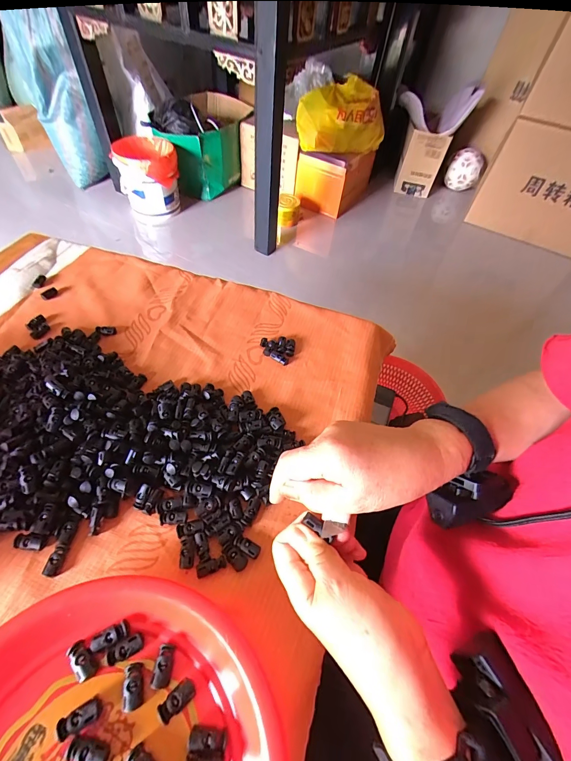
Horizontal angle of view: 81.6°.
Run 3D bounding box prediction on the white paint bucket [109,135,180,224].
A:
[{"bbox_3d":[-0.617,-0.912,1.514,0.256,0.282,0.264,-12,56,-13],"label":"white paint bucket"}]

